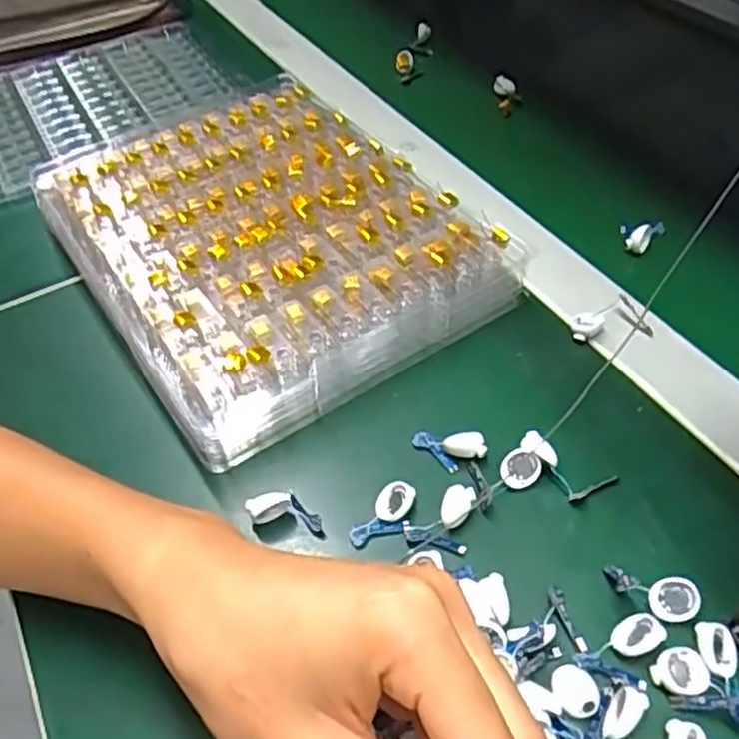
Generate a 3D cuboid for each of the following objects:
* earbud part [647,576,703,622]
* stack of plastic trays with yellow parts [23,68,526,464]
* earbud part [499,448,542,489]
[{"bbox_3d":[0.117,0.089,0.280,0.019,0.004,0.016,-21,76,-4],"label":"earbud part"},{"bbox_3d":[-0.065,-0.079,0.429,0.190,0.040,0.255,-29,52,-19],"label":"stack of plastic trays with yellow parts"},{"bbox_3d":[0.067,0.044,0.326,0.017,0.008,0.014,-15,49,-7],"label":"earbud part"}]

